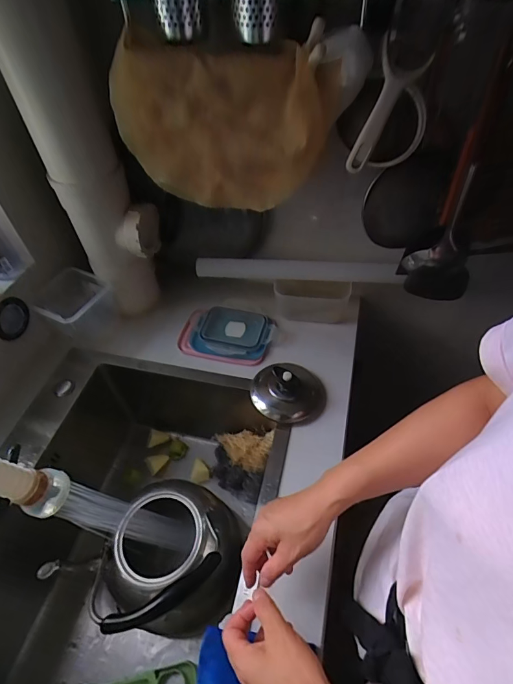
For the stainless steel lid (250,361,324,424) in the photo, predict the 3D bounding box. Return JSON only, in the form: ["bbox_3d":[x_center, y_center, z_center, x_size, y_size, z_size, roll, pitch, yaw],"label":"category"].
[{"bbox_3d":[0.053,0.076,0.644,0.124,0.065,0.113,-2,50,3],"label":"stainless steel lid"}]

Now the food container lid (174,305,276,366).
[{"bbox_3d":[-0.055,-0.019,0.744,0.176,0.019,0.124,7,51,10],"label":"food container lid"}]

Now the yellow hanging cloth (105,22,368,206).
[{"bbox_3d":[-0.030,-0.271,0.494,0.301,0.196,0.046,7,48,11],"label":"yellow hanging cloth"}]

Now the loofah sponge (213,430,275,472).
[{"bbox_3d":[-0.029,0.209,0.755,0.118,0.049,0.068,7,51,9],"label":"loofah sponge"}]

